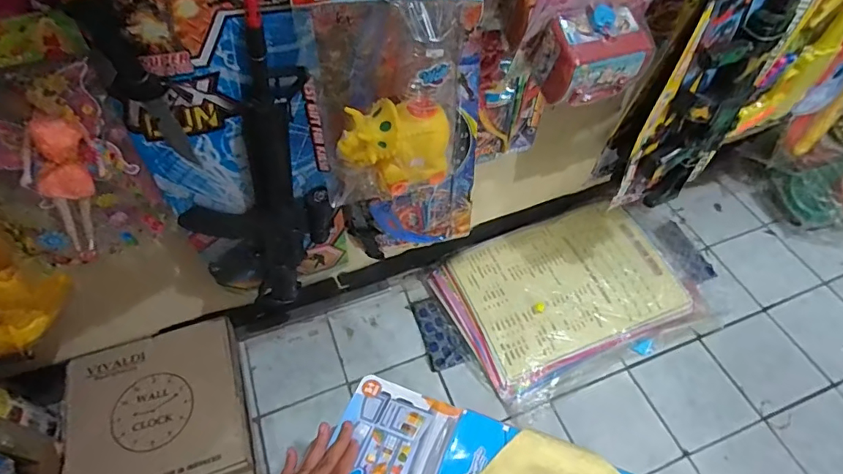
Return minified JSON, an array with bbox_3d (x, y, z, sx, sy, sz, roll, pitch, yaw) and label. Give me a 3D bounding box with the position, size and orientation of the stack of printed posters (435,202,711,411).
[{"bbox_3d":[0.354,0.120,1.155,0.553,0.064,0.379,-21,57,-12],"label":"stack of printed posters"}]

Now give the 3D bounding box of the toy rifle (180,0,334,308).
[{"bbox_3d":[-0.241,-0.056,0.712,0.207,0.578,0.042,-8,54,-7],"label":"toy rifle"}]

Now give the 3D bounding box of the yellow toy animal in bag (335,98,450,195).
[{"bbox_3d":[-0.033,-0.124,0.644,0.138,0.105,0.071,-4,54,-4],"label":"yellow toy animal in bag"}]

